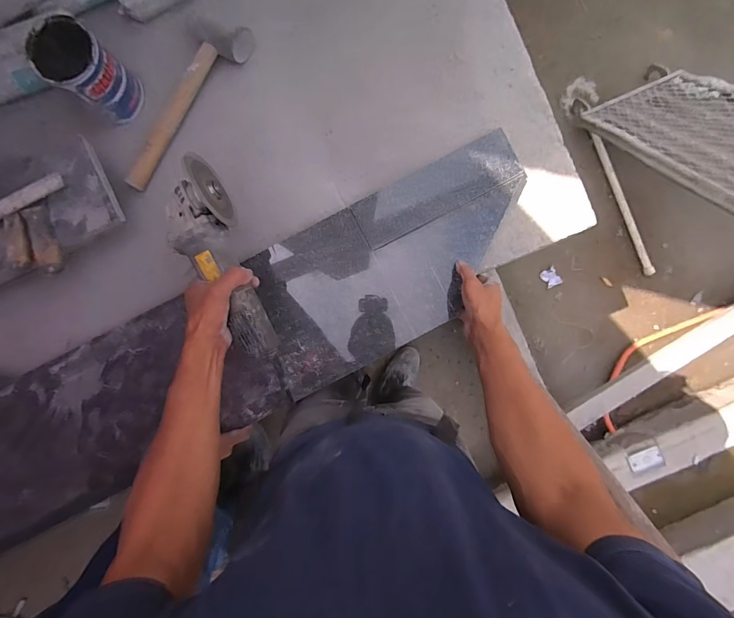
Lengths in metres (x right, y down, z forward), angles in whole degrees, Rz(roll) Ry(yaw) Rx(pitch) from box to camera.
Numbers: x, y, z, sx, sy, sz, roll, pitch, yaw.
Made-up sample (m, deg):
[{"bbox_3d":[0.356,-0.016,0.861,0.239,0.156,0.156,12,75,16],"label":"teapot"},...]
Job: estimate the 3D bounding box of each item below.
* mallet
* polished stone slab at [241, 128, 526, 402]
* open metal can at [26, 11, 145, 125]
[{"bbox_3d":[-0.310,-0.345,0.635,0.096,0.059,0.323,27,89,0],"label":"mallet"},{"bbox_3d":[0.056,-0.079,0.653,0.509,0.019,0.256,-27,90,-1],"label":"polished stone slab"},{"bbox_3d":[-0.447,-0.379,0.599,0.105,0.115,0.094,32,89,0],"label":"open metal can"}]

